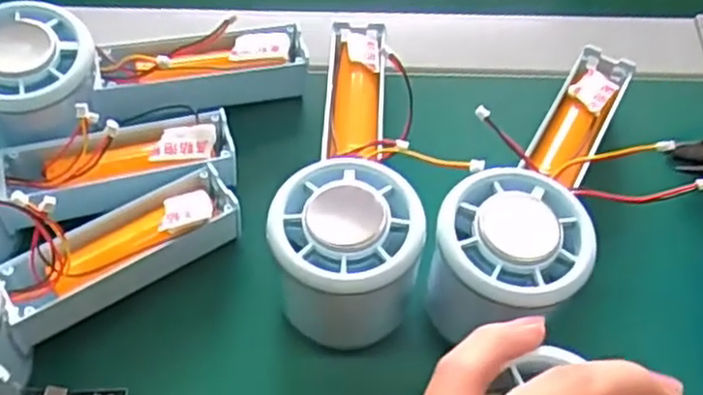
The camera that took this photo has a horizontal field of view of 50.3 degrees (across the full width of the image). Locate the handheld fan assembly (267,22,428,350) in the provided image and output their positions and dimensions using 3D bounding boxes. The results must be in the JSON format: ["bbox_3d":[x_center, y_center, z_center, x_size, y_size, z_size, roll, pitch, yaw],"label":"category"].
[{"bbox_3d":[-0.005,-0.011,0.320,0.057,0.061,0.163,-4,59,-3],"label":"handheld fan assembly"}]

